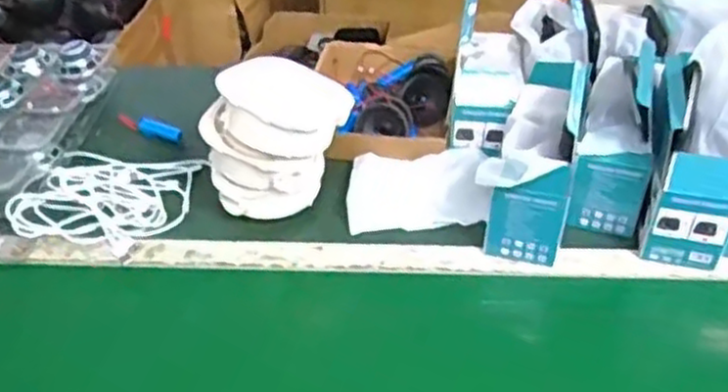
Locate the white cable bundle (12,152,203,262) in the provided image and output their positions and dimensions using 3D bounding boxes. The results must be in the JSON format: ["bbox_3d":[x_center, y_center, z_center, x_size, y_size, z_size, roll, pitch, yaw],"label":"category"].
[{"bbox_3d":[-0.337,0.001,0.985,0.216,0.018,0.151,1,41,4],"label":"white cable bundle"}]

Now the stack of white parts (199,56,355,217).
[{"bbox_3d":[-0.104,-0.064,0.909,0.143,0.186,0.128,21,46,24],"label":"stack of white parts"}]

